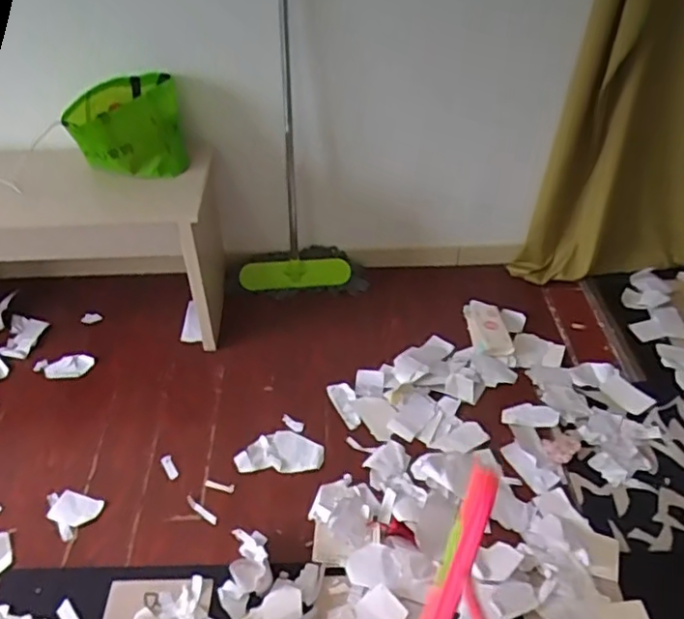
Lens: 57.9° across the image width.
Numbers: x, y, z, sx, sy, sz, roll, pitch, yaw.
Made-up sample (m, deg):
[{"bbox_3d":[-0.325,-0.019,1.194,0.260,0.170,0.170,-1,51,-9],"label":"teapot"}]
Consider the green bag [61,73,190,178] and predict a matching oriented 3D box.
[{"bbox_3d":[-0.603,-0.497,1.751,0.295,0.229,0.255,-11,42,-13],"label":"green bag"}]

